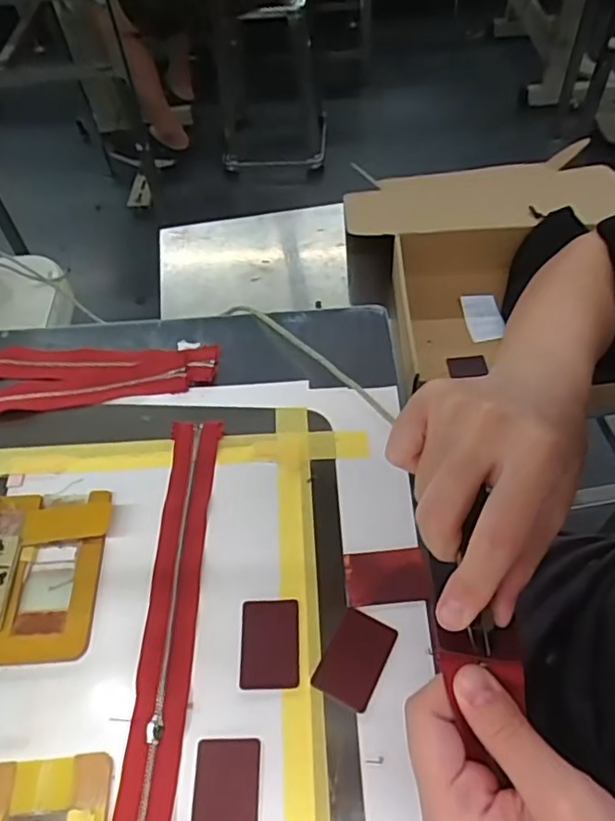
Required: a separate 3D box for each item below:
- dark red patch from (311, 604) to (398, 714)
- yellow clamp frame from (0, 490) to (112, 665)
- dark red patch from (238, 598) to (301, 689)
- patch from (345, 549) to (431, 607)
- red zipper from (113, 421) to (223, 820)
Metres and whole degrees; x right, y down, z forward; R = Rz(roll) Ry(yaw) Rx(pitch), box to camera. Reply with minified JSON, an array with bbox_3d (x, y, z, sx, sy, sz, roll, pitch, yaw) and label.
[{"bbox_3d":[0.029,0.148,0.359,0.034,0.004,0.052,23,59,18],"label":"dark red patch"},{"bbox_3d":[-0.191,0.107,0.394,0.106,0.008,0.112,-3,55,1],"label":"yellow clamp frame"},{"bbox_3d":[-0.023,0.141,0.364,0.035,0.004,0.051,-2,55,2],"label":"dark red patch"},{"bbox_3d":[0.050,0.106,0.385,0.051,0.004,0.034,-5,55,0],"label":"patch"},{"bbox_3d":[-0.086,0.130,0.374,0.033,0.006,0.290,-2,55,3],"label":"red zipper"}]

